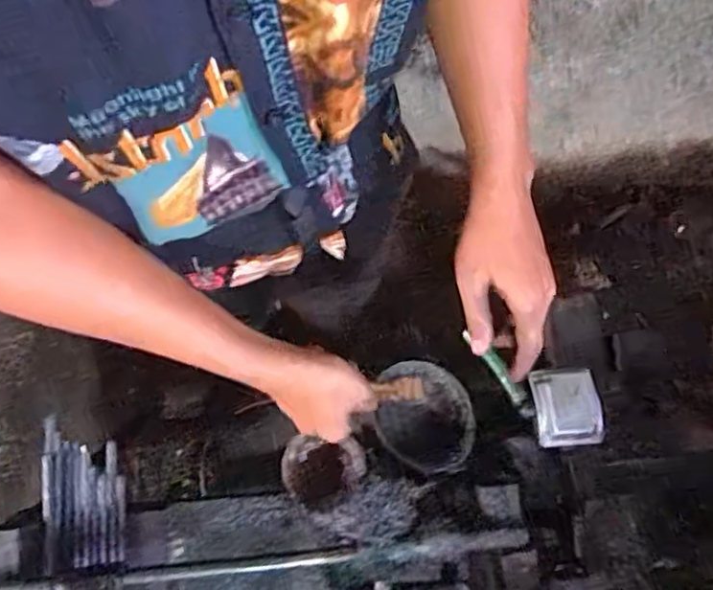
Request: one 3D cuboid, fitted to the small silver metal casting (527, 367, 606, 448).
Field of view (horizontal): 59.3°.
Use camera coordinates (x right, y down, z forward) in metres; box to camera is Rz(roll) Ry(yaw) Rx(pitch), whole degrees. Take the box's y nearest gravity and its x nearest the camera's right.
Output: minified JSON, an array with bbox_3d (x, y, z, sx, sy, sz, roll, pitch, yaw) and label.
[{"bbox_3d":[0.241,0.127,0.712,0.074,0.024,0.085,-5,78,-1],"label":"small silver metal casting"}]

